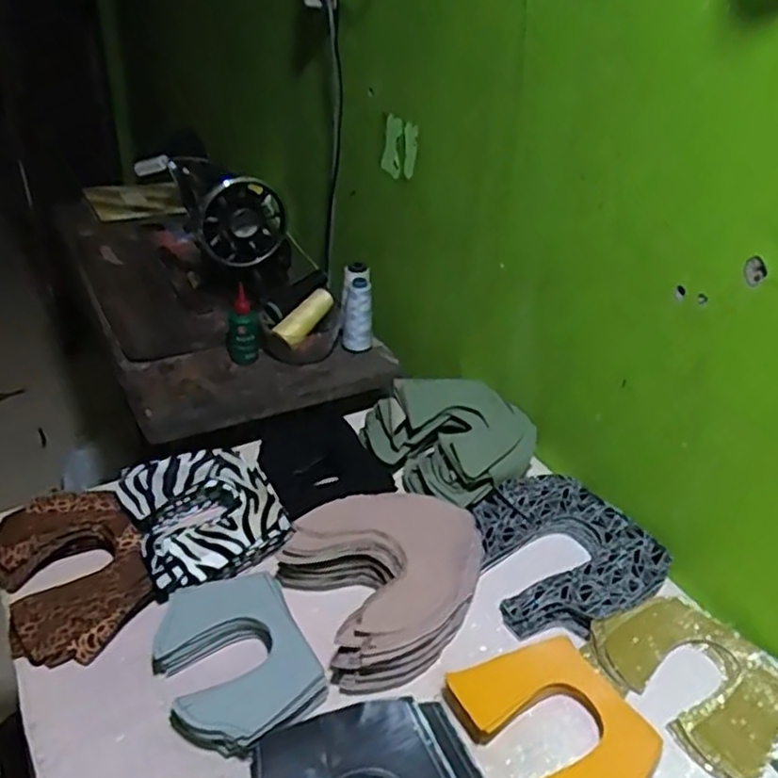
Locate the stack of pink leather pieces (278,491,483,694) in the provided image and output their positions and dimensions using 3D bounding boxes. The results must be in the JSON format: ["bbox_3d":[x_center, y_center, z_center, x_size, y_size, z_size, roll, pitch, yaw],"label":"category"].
[{"bbox_3d":[0.002,0.179,0.677,0.182,0.057,0.179,-17,39,-24],"label":"stack of pink leather pieces"}]

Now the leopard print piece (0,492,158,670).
[{"bbox_3d":[-0.309,0.177,0.674,0.127,0.046,0.176,-18,41,-29],"label":"leopard print piece"}]

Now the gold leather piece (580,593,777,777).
[{"bbox_3d":[0.278,0.255,0.627,0.129,0.028,0.160,-26,43,-33],"label":"gold leather piece"}]

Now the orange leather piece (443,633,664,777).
[{"bbox_3d":[0.137,0.278,0.566,0.124,0.018,0.159,-20,40,-25],"label":"orange leather piece"}]

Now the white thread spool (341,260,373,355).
[{"bbox_3d":[-0.050,-0.123,1.064,0.049,0.138,0.056,1,13,-1],"label":"white thread spool"}]

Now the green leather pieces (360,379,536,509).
[{"bbox_3d":[0.070,0.055,0.835,0.146,0.075,0.185,-25,45,-36],"label":"green leather pieces"}]

